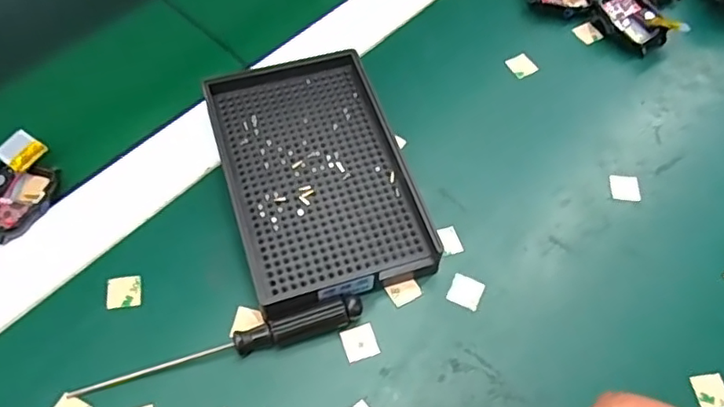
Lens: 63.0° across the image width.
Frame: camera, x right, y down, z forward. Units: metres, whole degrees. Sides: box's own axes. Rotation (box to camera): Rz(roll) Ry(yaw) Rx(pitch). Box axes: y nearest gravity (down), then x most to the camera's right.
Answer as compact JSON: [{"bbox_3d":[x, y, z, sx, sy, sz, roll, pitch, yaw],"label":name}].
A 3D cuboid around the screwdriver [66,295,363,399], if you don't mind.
[{"bbox_3d":[-0.064,0.066,0.268,0.131,0.014,0.012,-14,60,-10],"label":"screwdriver"}]

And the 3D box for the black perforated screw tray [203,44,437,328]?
[{"bbox_3d":[-0.025,-0.017,0.313,0.091,0.026,0.141,-15,60,-11],"label":"black perforated screw tray"}]

